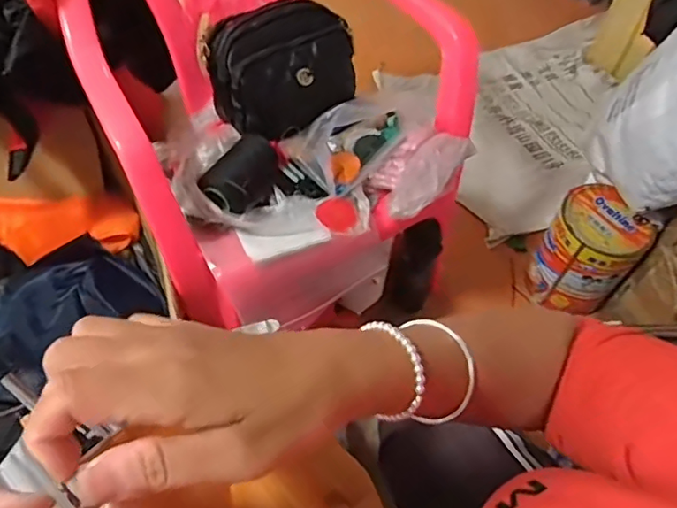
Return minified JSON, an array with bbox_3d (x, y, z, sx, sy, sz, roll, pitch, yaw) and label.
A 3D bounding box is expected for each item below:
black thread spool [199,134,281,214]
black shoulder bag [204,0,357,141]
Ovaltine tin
[{"bbox_3d":[-0.129,-0.104,0.744,0.061,0.067,0.117,25,57,13],"label":"black thread spool"},{"bbox_3d":[-0.075,-0.253,0.795,0.208,0.180,0.090,-21,23,-14],"label":"black shoulder bag"},{"bbox_3d":[0.441,-0.001,1.005,0.146,0.205,0.130,34,59,18],"label":"Ovaltine tin"}]

